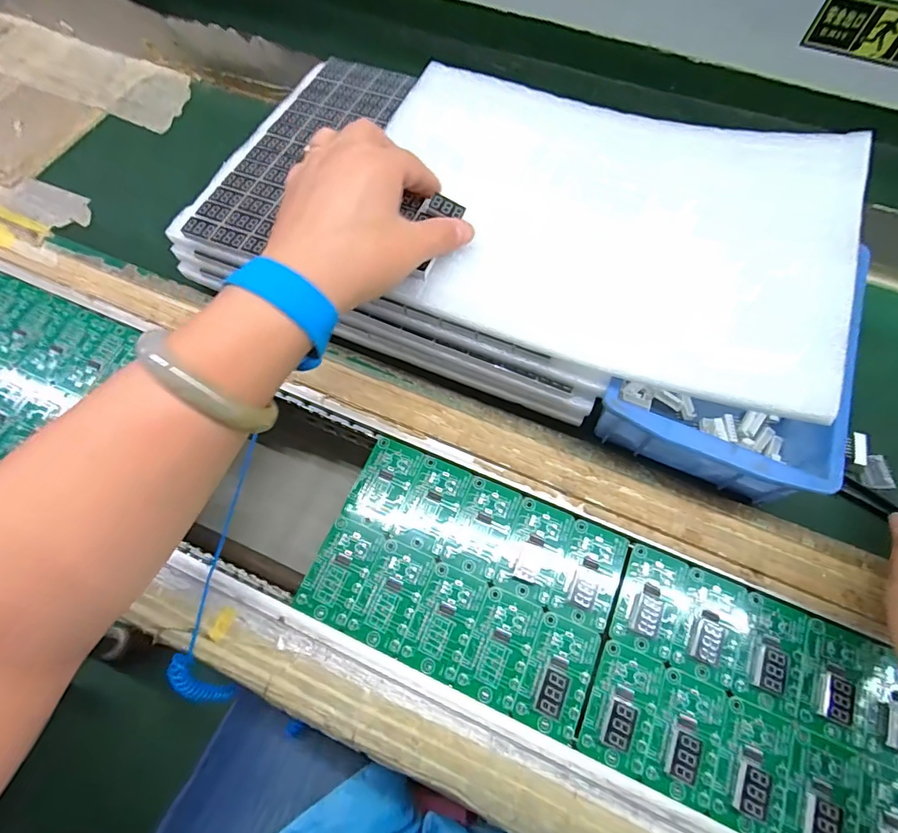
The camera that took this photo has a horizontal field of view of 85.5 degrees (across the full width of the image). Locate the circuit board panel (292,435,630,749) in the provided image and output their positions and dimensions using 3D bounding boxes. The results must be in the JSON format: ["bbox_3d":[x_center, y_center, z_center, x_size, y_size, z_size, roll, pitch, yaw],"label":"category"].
[{"bbox_3d":[0.011,0.101,0.313,0.182,0.007,0.123,22,68,9],"label":"circuit board panel"}]

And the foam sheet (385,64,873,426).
[{"bbox_3d":[0.094,-0.132,0.322,0.295,0.028,0.213,19,70,14],"label":"foam sheet"}]

